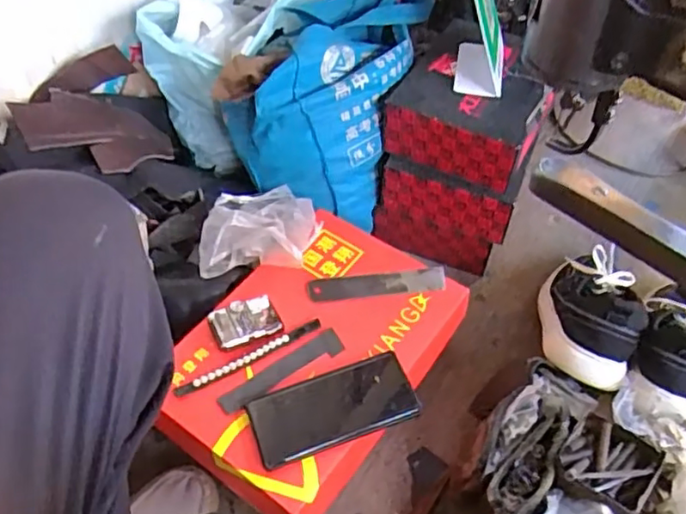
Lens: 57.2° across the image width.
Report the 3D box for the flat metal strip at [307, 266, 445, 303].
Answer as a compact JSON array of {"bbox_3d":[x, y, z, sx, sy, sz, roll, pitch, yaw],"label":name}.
[{"bbox_3d":[0.037,0.030,0.699,0.149,0.007,0.031,-6,54,1],"label":"flat metal strip"}]

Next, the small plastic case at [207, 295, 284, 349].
[{"bbox_3d":[-0.101,0.069,0.657,0.067,0.019,0.046,-20,53,-14],"label":"small plastic case"}]

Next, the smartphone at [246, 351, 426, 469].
[{"bbox_3d":[-0.009,0.149,0.624,0.160,0.010,0.074,-15,52,-10],"label":"smartphone"}]

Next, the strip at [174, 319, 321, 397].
[{"bbox_3d":[-0.094,0.102,0.640,0.158,0.006,0.011,-25,55,-18],"label":"strip"}]

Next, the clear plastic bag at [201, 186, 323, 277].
[{"bbox_3d":[-0.097,-0.035,0.722,0.135,0.050,0.120,-7,51,-4],"label":"clear plastic bag"}]

